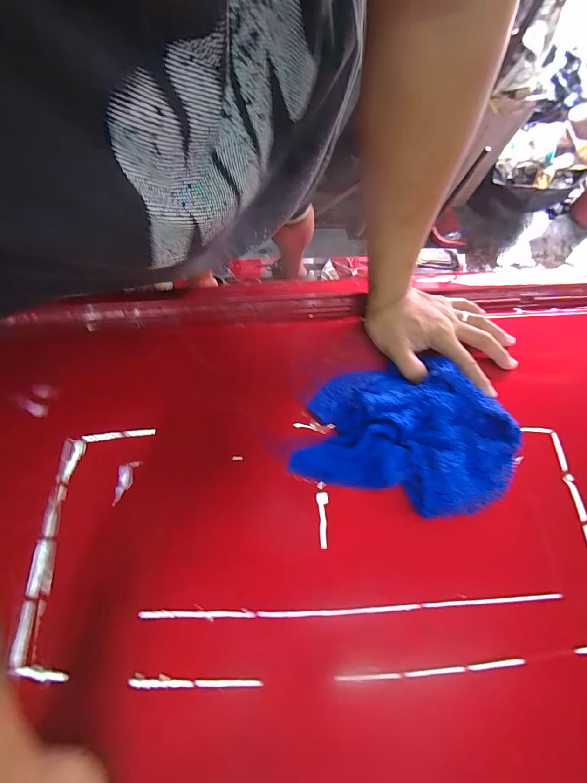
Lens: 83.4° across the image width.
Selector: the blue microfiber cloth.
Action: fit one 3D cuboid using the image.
[{"bbox_3d":[0.121,0.039,0.352,0.215,0.039,0.151,11,78,3],"label":"blue microfiber cloth"}]

